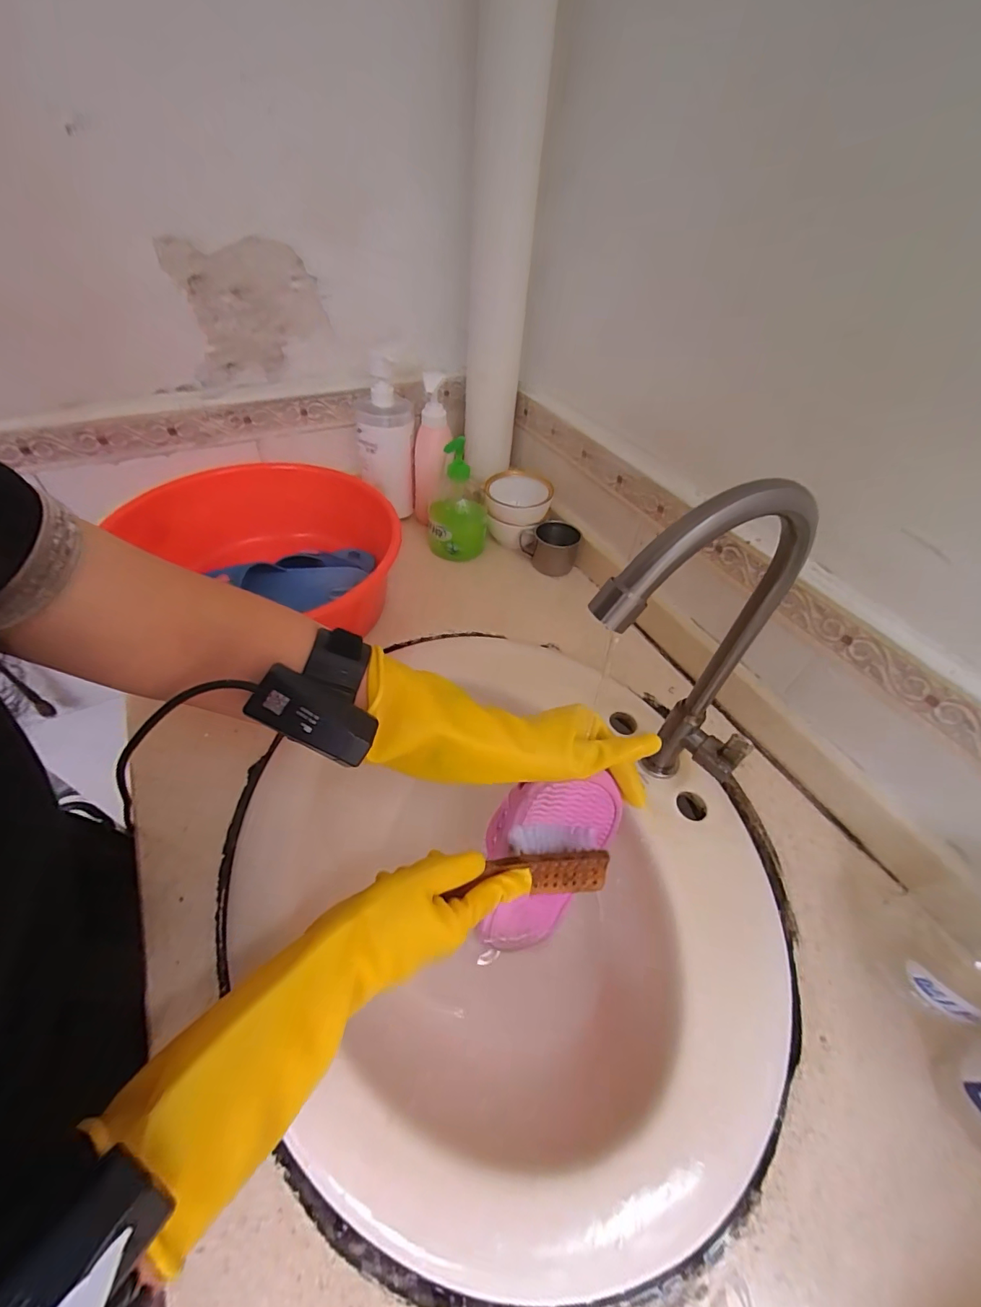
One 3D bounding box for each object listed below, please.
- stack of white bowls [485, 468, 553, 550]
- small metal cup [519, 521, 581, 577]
[{"bbox_3d":[0.039,-0.217,0.710,0.098,0.073,0.099,6,48,-1],"label":"stack of white bowls"},{"bbox_3d":[0.086,-0.154,0.693,0.082,0.063,0.054,13,48,6],"label":"small metal cup"}]

